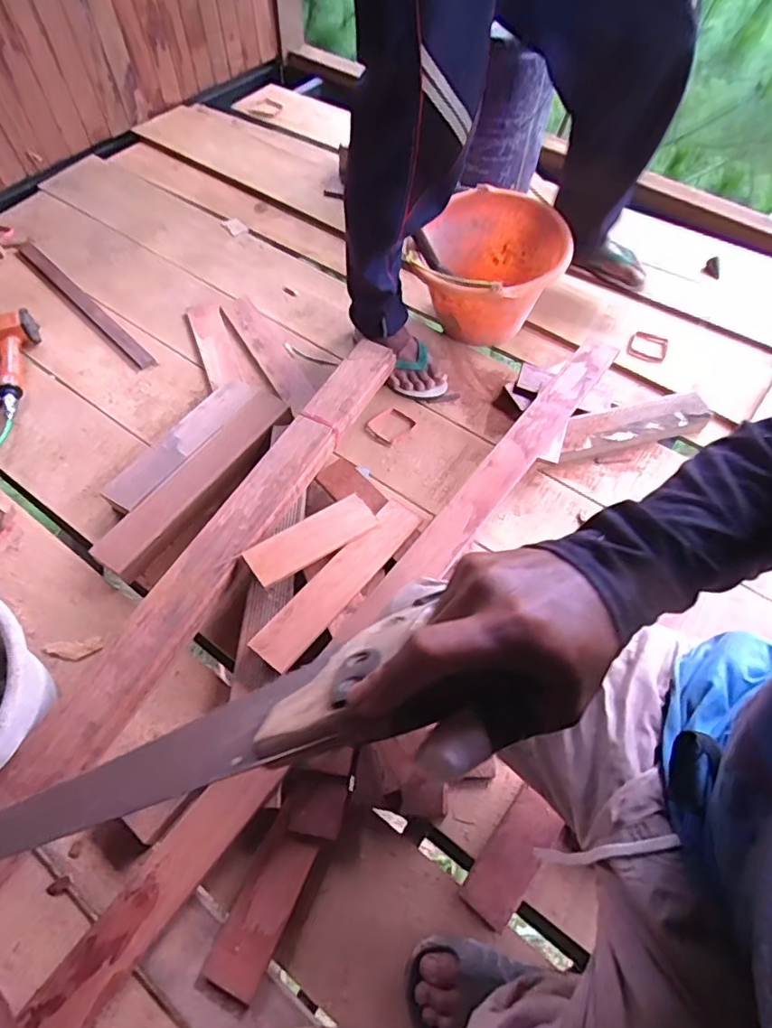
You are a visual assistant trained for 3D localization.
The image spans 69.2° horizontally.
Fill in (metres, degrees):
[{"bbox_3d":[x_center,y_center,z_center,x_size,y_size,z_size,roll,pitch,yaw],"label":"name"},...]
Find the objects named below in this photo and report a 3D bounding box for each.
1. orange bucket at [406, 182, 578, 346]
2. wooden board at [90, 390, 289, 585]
[{"bbox_3d":[0.194,-0.468,1.115,0.252,0.215,0.252,0,60,-1],"label":"orange bucket"},{"bbox_3d":[-0.305,-0.067,0.937,0.104,0.035,0.407,21,61,30],"label":"wooden board"}]

